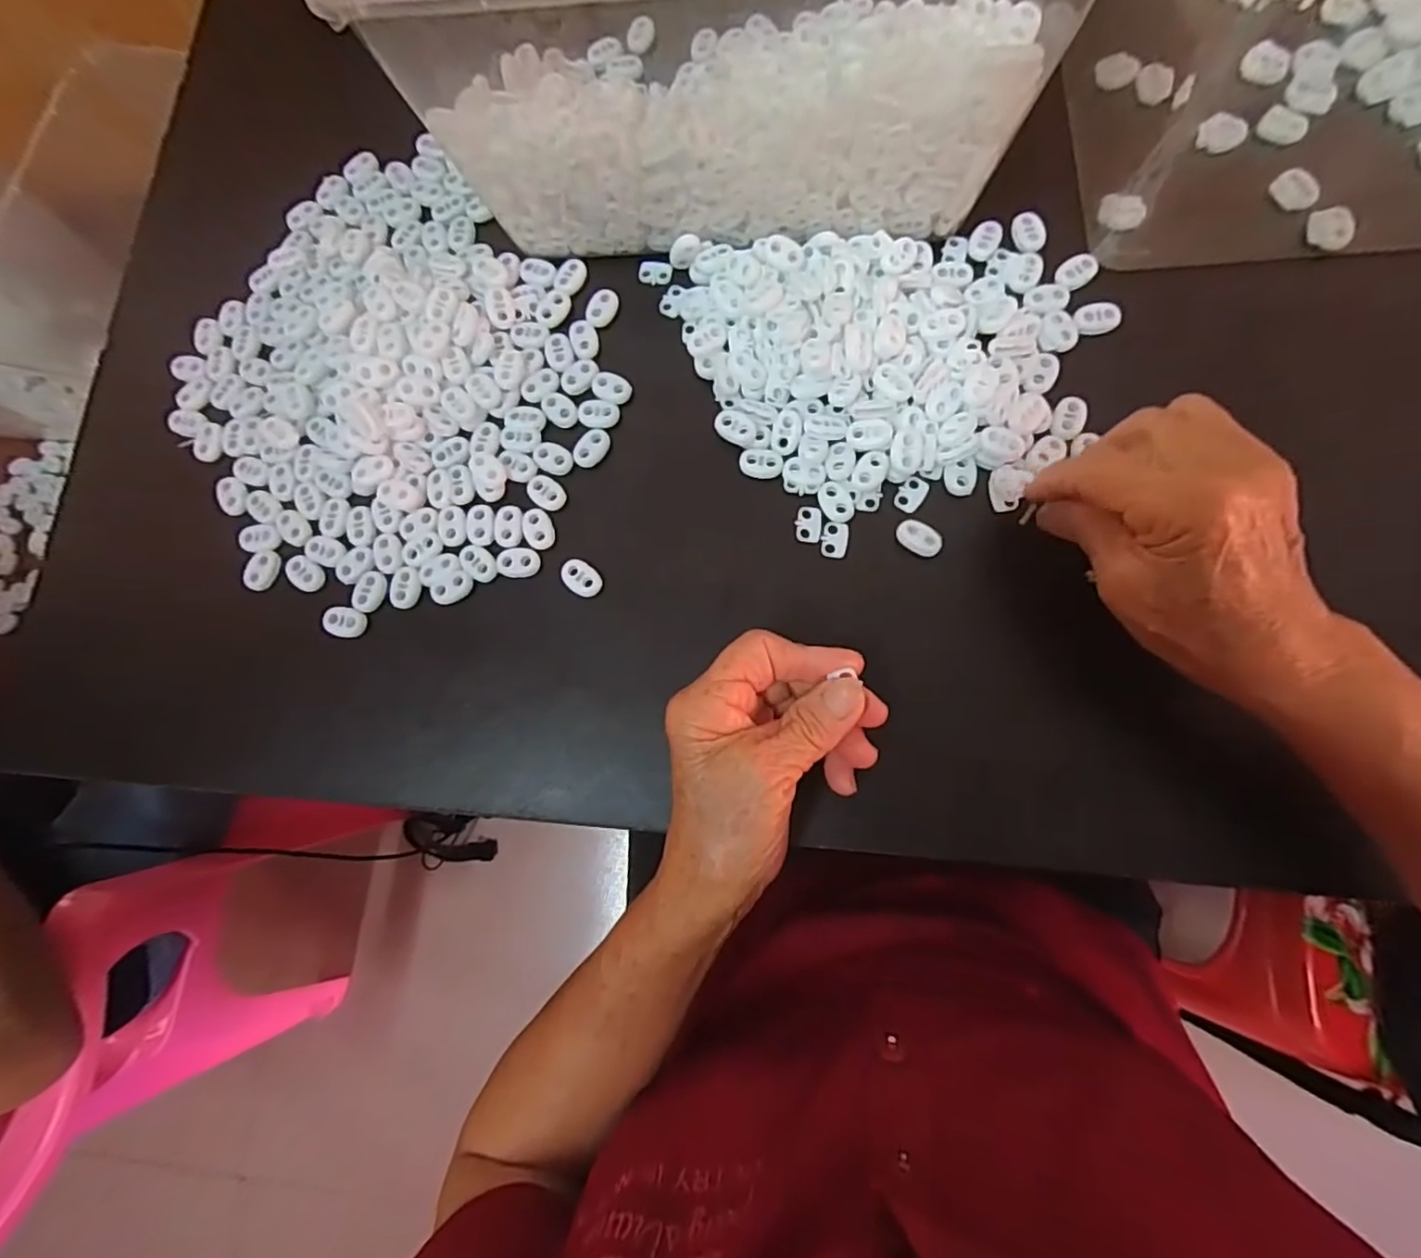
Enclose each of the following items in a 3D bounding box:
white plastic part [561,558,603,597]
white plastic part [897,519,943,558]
[{"bbox_3d":[-0.067,-0.027,0.322,0.022,0.005,0.017,33,85,10],"label":"white plastic part"},{"bbox_3d":[0.103,-0.045,0.307,0.023,0.004,0.014,33,88,8],"label":"white plastic part"}]

